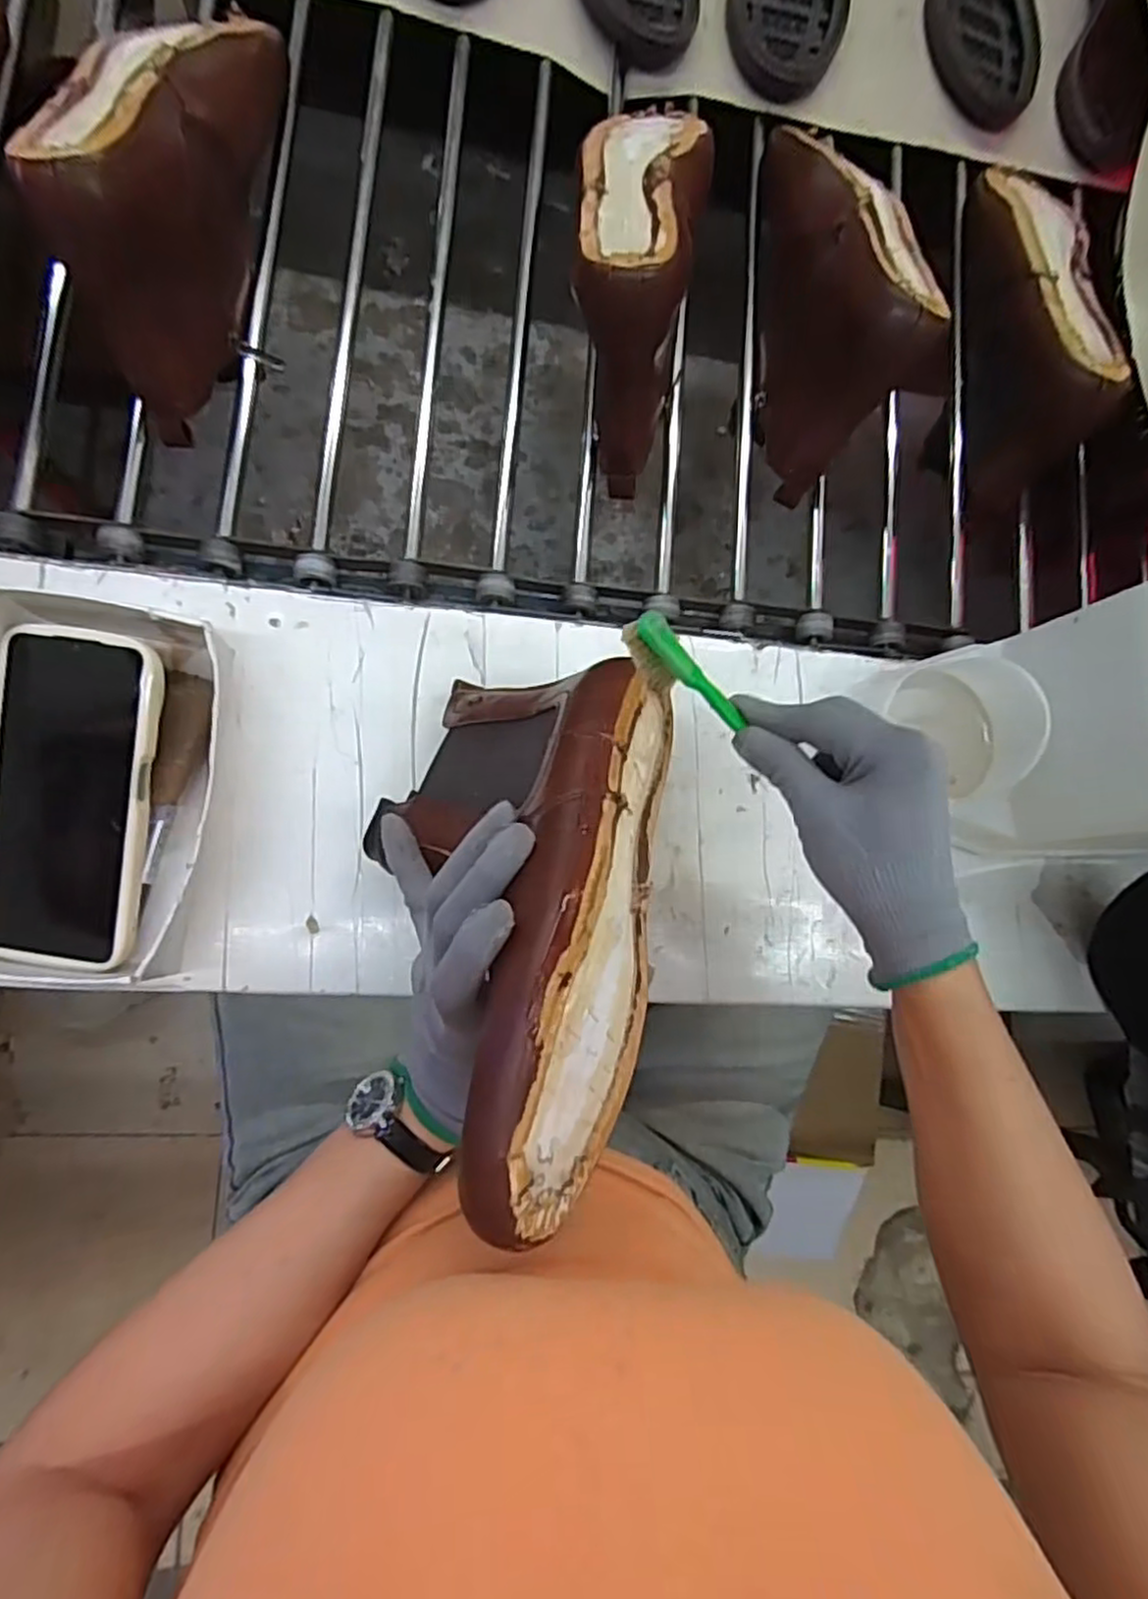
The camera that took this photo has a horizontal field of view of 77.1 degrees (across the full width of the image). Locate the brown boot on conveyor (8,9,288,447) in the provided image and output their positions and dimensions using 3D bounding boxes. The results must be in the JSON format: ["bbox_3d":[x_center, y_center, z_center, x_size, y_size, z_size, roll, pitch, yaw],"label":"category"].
[{"bbox_3d":[-0.244,-0.370,0.422,0.084,0.121,0.268,9,84,-6],"label":"brown boot on conveyor"}]

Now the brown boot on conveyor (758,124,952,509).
[{"bbox_3d":[0.189,-0.361,0.499,0.086,0.113,0.267,3,85,-7],"label":"brown boot on conveyor"}]

